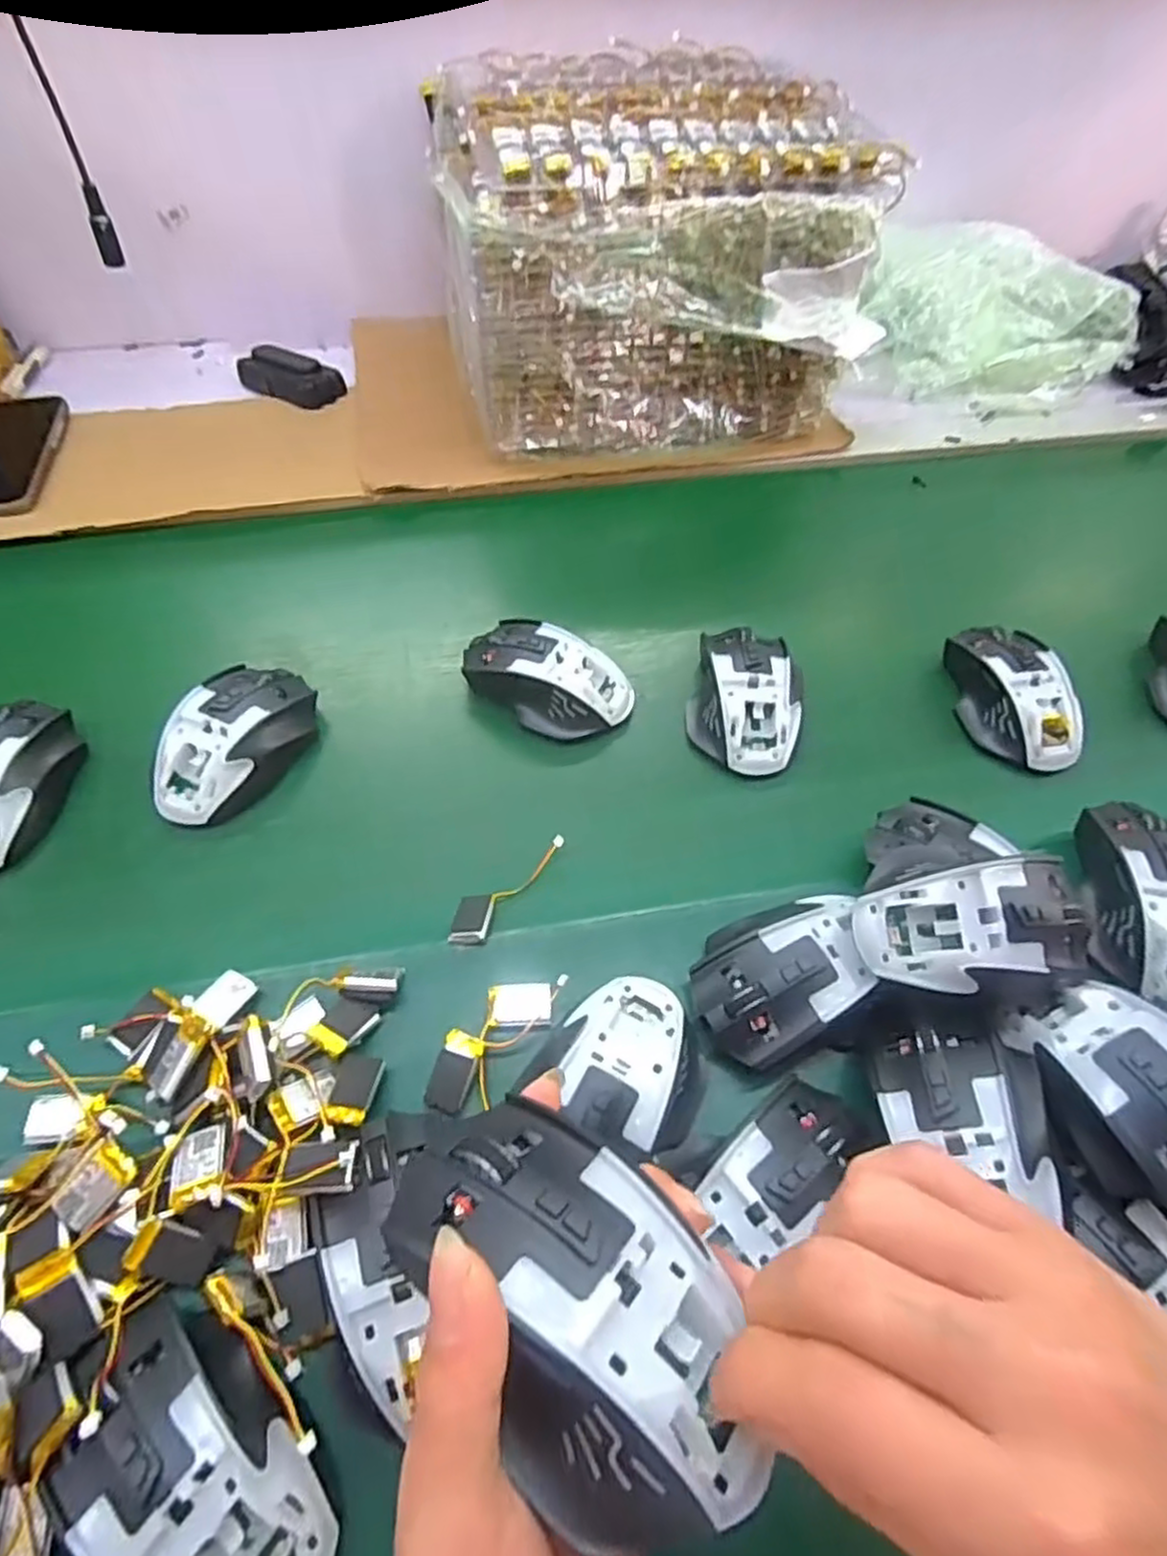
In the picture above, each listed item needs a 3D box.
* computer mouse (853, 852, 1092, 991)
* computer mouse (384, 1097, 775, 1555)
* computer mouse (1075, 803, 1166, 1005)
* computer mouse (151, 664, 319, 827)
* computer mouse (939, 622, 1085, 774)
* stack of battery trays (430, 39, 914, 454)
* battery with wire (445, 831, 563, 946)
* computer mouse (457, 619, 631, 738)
[{"bbox_3d":[0.185,0.070,0.360,0.103,0.047,0.063,-4,77,19],"label":"computer mouse"},{"bbox_3d":[-0.003,0.134,0.199,0.064,0.038,0.118,-33,63,-20],"label":"computer mouse"},{"bbox_3d":[0.309,0.063,0.406,0.055,0.034,0.111,11,57,7],"label":"computer mouse"},{"bbox_3d":[-0.217,-0.026,0.461,0.061,0.033,0.111,16,58,10],"label":"computer mouse"},{"bbox_3d":[0.287,-0.058,0.500,0.066,0.036,0.107,-3,57,-2],"label":"computer mouse"},{"bbox_3d":[0.050,-0.448,0.632,0.310,0.184,0.287,-10,57,-7],"label":"stack of battery trays"},{"bbox_3d":[-0.044,0.061,0.420,0.024,0.015,0.084,30,61,18],"label":"battery with wire"},{"bbox_3d":[-0.026,-0.068,0.498,0.113,0.039,0.063,25,60,16],"label":"computer mouse"}]

